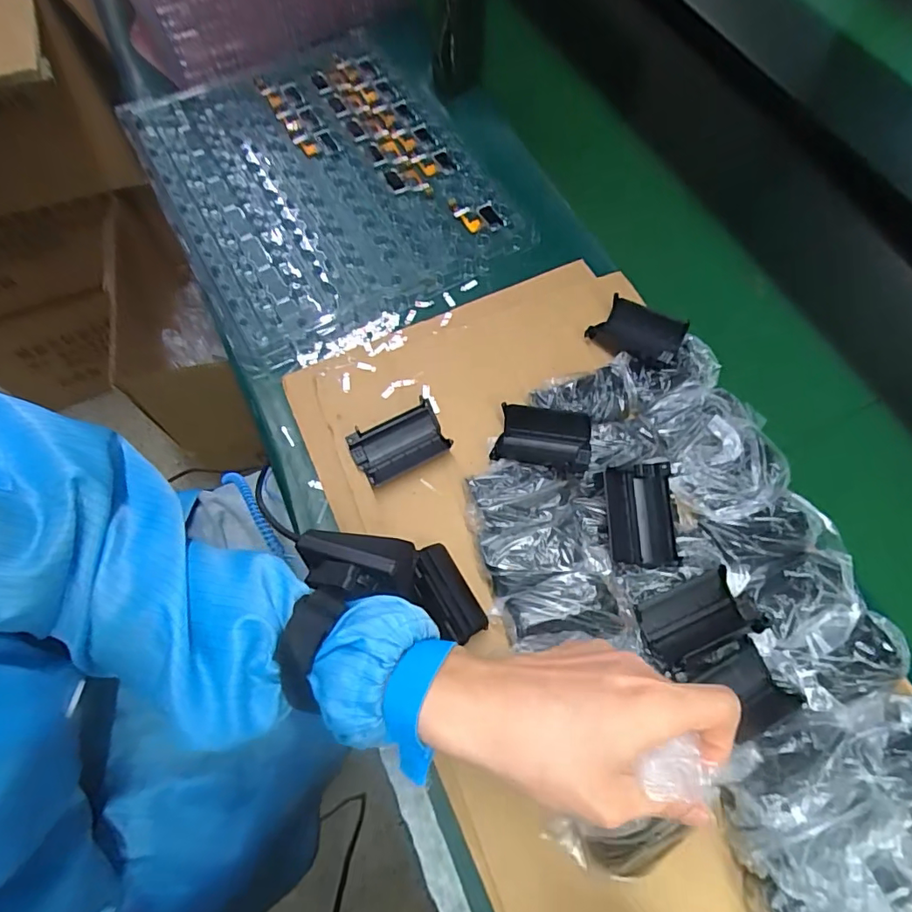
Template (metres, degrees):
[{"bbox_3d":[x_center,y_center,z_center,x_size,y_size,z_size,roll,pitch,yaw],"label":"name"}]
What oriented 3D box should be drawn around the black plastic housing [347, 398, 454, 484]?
[{"bbox_3d":[-0.044,-0.009,0.400,0.070,0.021,0.040,-22,69,-12],"label":"black plastic housing"}]

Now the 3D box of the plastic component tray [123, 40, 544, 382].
[{"bbox_3d":[-0.136,-0.284,0.529,0.302,0.019,0.359,-28,71,-14],"label":"plastic component tray"}]

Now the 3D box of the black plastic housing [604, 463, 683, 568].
[{"bbox_3d":[0.129,0.042,0.364,0.043,0.017,0.070,-2,74,3],"label":"black plastic housing"}]

